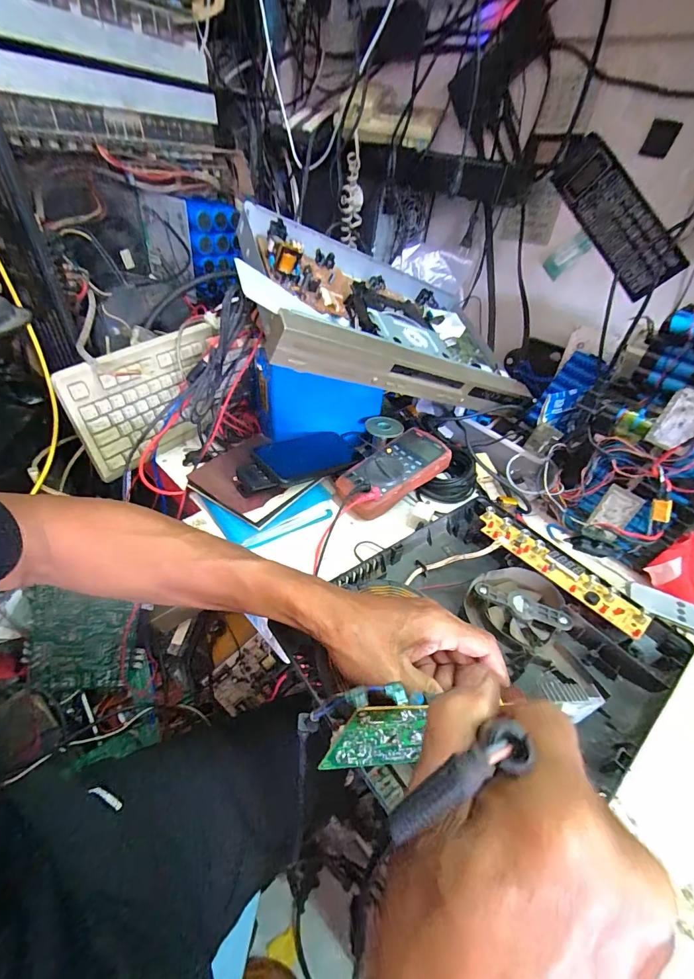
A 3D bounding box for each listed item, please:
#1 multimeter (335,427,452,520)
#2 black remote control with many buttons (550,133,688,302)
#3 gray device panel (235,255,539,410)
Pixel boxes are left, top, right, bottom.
[{"bbox_3d":[0.065,-0.024,0.563,0.183,0.048,0.084,-36,55,-23],"label":"multimeter"},{"bbox_3d":[0.392,-0.393,0.563,0.022,0.070,0.228,-30,86,-36],"label":"black remote control with many buttons"},{"bbox_3d":[0.087,-0.155,0.500,0.411,0.070,0.060,6,36,-32],"label":"gray device panel"}]

